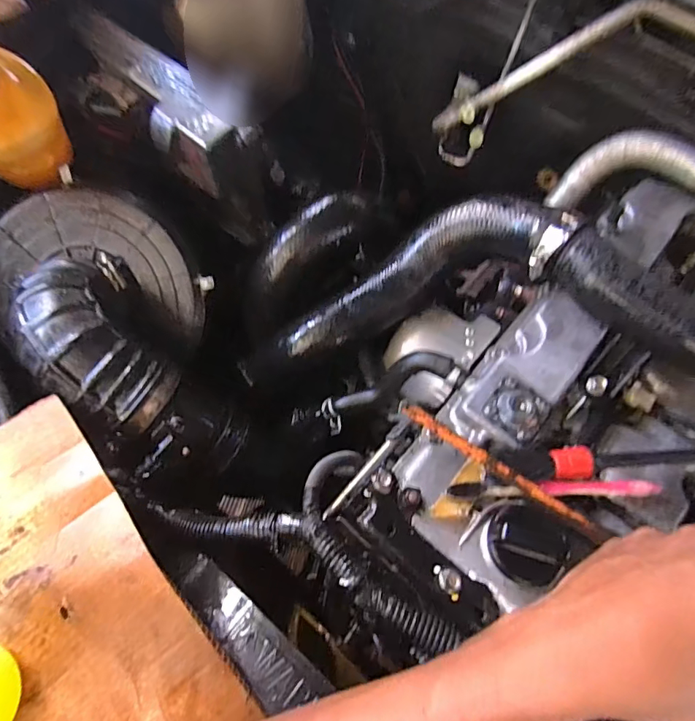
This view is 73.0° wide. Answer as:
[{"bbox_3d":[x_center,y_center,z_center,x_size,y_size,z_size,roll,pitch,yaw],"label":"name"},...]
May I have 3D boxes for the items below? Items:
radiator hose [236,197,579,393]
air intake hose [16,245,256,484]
[{"bbox_3d":[0.059,-0.068,0.488,0.323,0.062,0.106,-28,68,17],"label":"radiator hose"},{"bbox_3d":[-0.215,-0.004,0.429,0.115,0.086,0.233,-37,73,-15],"label":"air intake hose"}]

